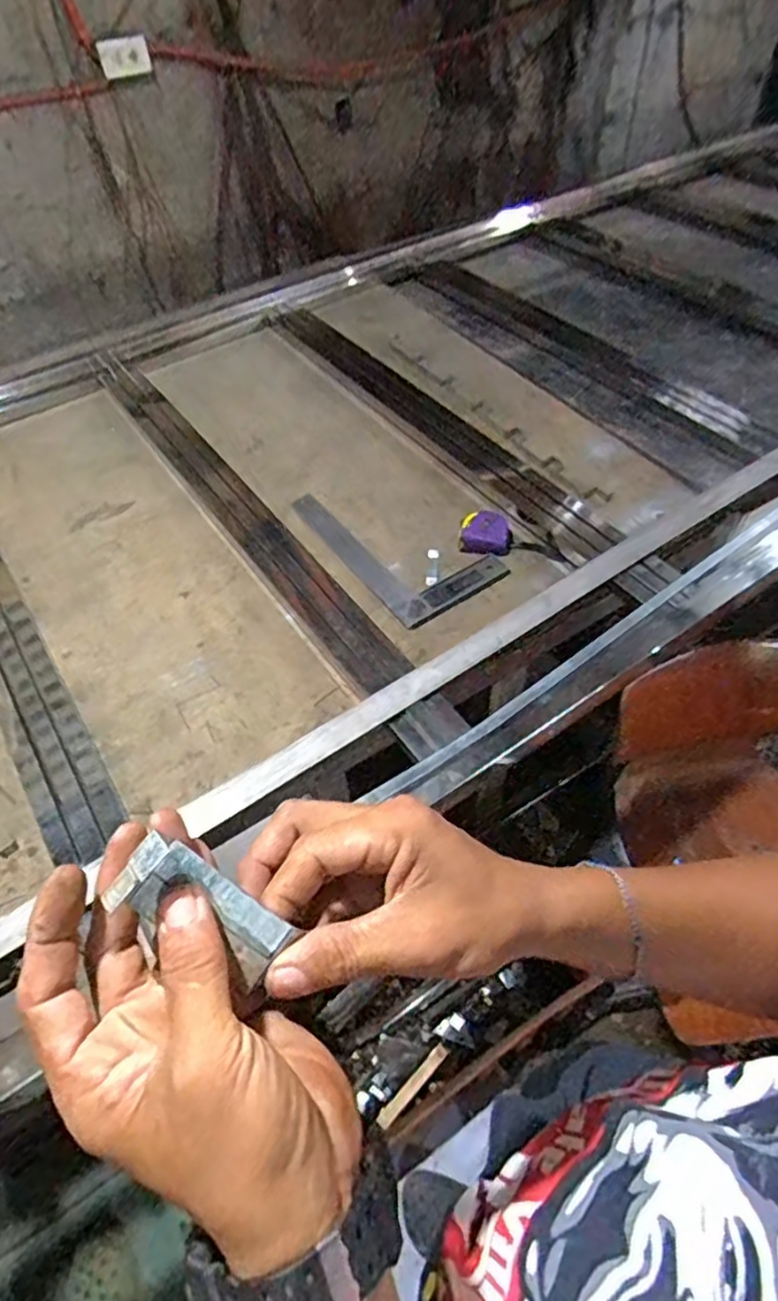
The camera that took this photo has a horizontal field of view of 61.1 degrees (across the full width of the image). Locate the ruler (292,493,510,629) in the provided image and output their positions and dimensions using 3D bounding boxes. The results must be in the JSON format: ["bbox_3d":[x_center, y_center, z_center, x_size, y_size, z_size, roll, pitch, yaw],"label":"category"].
[{"bbox_3d":[0.009,-0.175,1.032,0.182,0.015,0.324,-31,58,-19],"label":"ruler"}]

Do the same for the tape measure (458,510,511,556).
[{"bbox_3d":[0.148,-0.183,1.012,0.078,0.030,0.067,4,54,7],"label":"tape measure"}]

